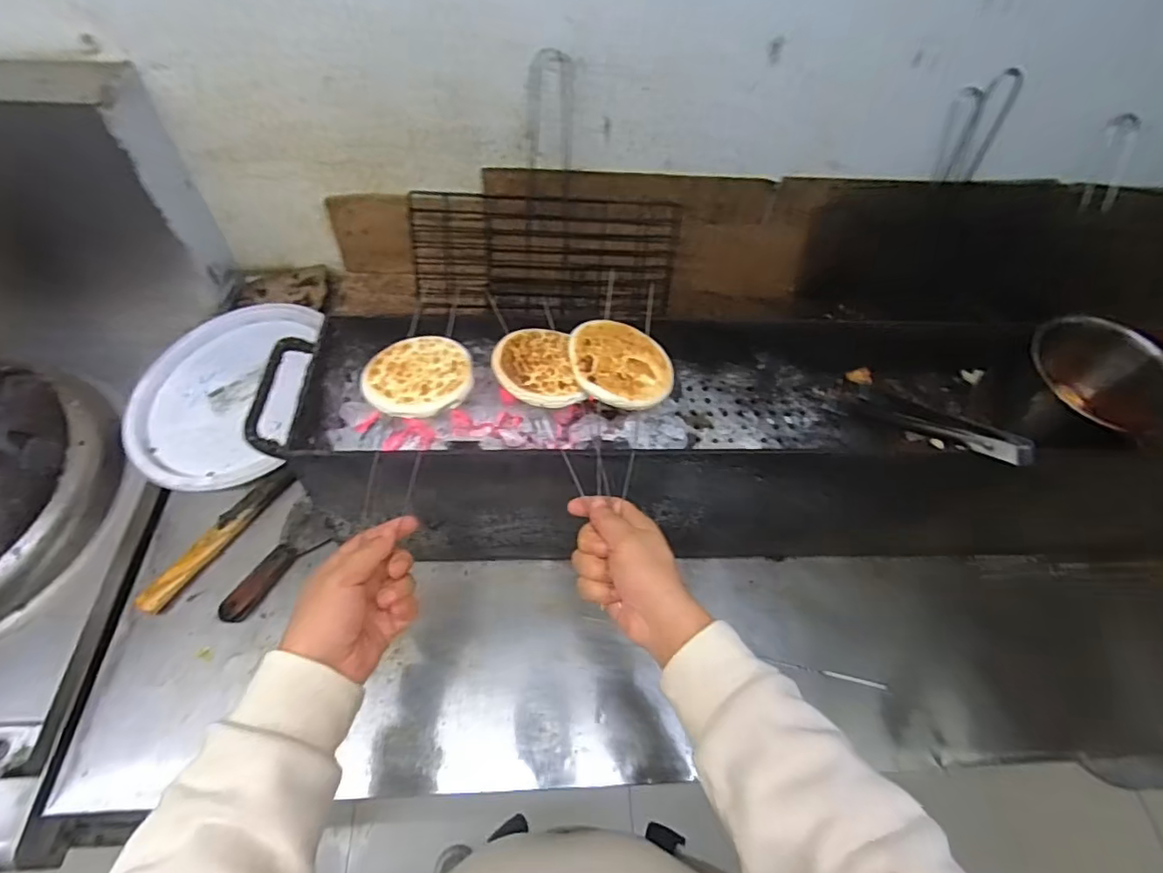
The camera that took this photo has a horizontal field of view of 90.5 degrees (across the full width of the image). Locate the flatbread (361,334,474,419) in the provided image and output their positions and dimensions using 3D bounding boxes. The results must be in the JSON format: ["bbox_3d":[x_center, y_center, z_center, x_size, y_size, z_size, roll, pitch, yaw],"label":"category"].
[{"bbox_3d":[-0.166,-0.063,0.587,0.105,0.011,0.097,2,56,-3],"label":"flatbread"}]

